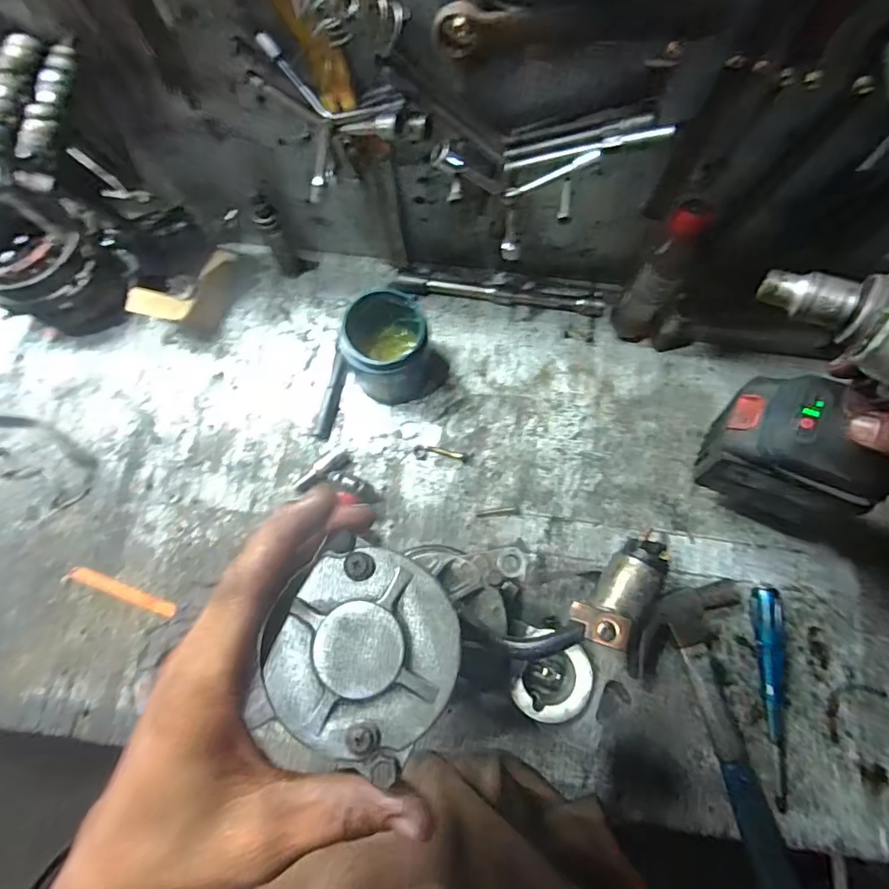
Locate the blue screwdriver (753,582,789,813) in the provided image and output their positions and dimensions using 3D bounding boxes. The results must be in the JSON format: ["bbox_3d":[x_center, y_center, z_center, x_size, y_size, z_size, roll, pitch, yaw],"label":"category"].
[{"bbox_3d":[0.323,0.241,0.505,0.025,0.030,0.197,2,73,1],"label":"blue screwdriver"}]

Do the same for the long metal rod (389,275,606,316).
[{"bbox_3d":[0.065,-0.181,0.639,0.258,0.024,0.020,9,73,3],"label":"long metal rod"}]

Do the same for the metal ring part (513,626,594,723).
[{"bbox_3d":[0.070,0.149,0.333,0.046,0.004,0.053,17,74,4],"label":"metal ring part"}]

